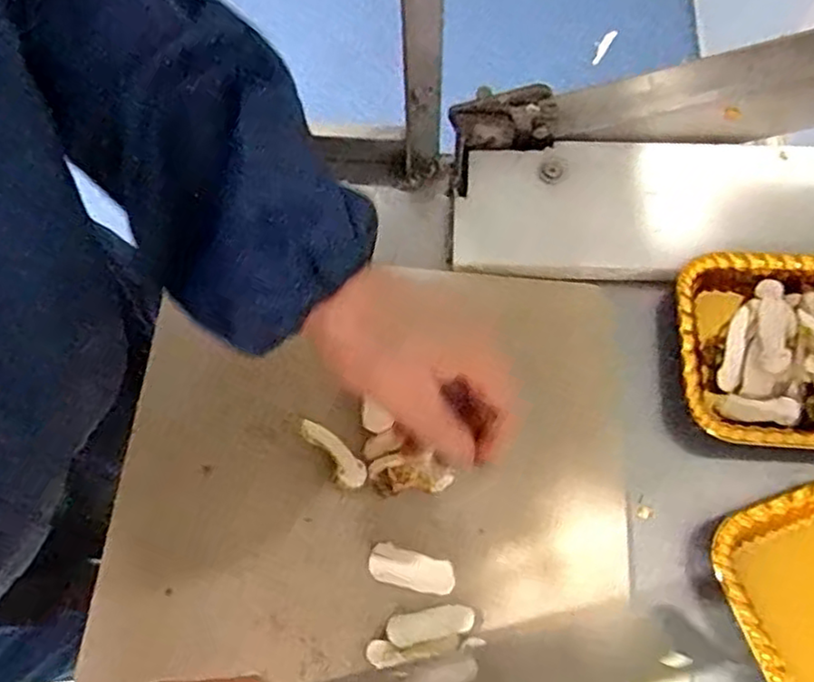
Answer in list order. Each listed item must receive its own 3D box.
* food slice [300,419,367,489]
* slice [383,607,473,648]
[{"bbox_3d":[-0.042,0.064,0.395,0.014,0.005,0.049,-41,73,-13],"label":"food slice"},{"bbox_3d":[0.012,0.150,0.363,0.046,0.006,0.015,-9,68,-2],"label":"slice"}]

